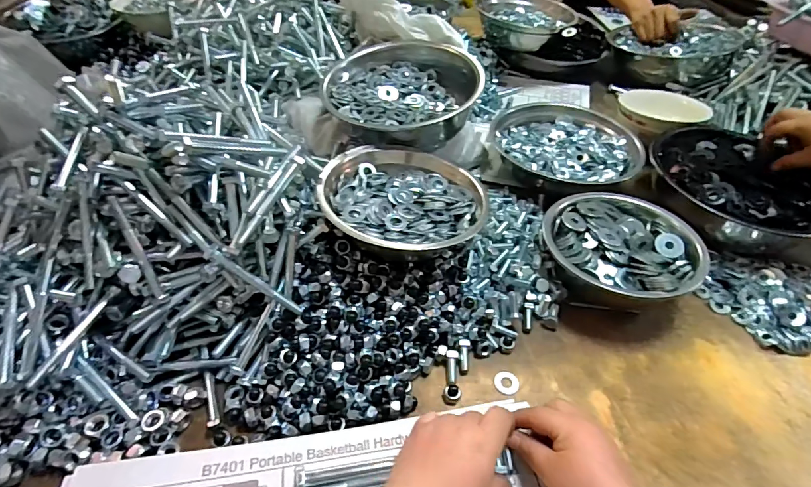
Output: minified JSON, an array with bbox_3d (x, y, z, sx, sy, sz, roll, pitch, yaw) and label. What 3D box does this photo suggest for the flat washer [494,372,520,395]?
[{"bbox_3d":[0.102,0.140,0.427,0.024,0.004,0.026,2,46,-2],"label":"flat washer"}]

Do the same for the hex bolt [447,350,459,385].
[{"bbox_3d":[0.047,0.127,0.432,0.012,0.011,0.034,6,67,0],"label":"hex bolt"}]

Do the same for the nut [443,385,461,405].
[{"bbox_3d":[0.045,0.146,0.412,0.016,0.011,0.017,2,46,-2],"label":"nut"}]

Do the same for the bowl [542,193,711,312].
[{"bbox_3d":[0.252,0.006,0.508,0.159,0.062,0.166,2,46,-2],"label":"bowl"}]

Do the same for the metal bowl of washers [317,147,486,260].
[{"bbox_3d":[-0.002,-0.053,0.479,0.183,0.049,0.164,-5,47,-8],"label":"metal bowl of washers"}]

